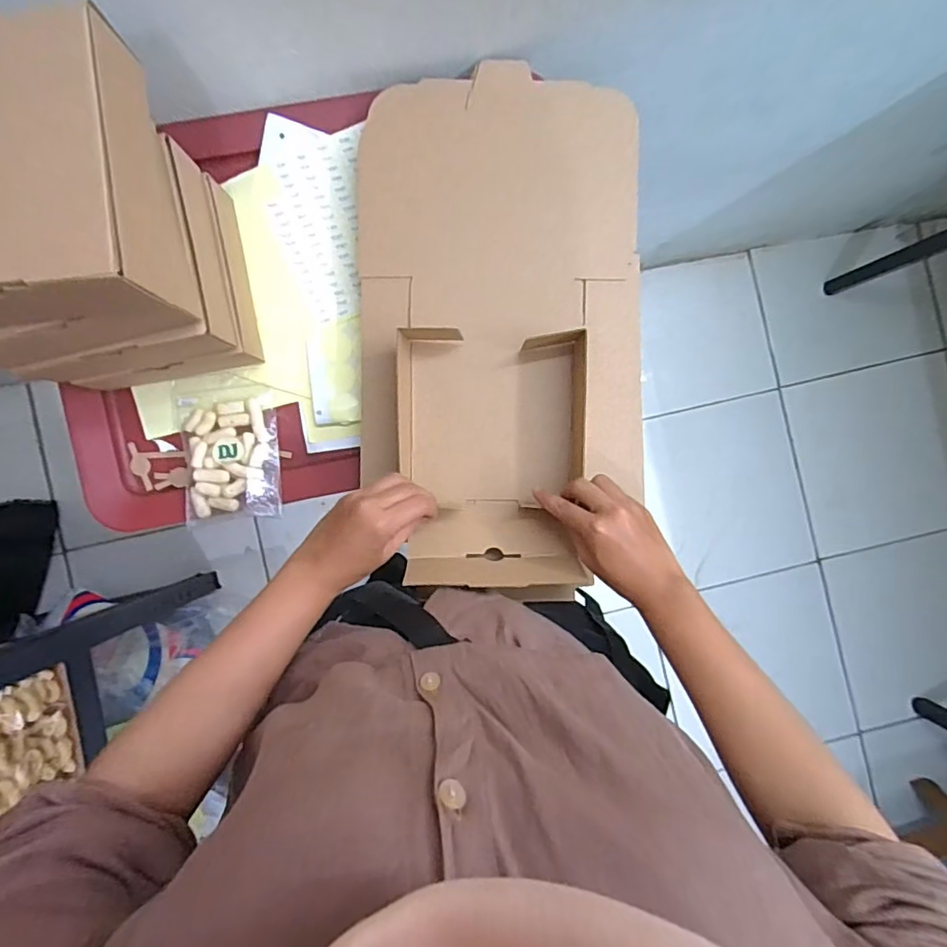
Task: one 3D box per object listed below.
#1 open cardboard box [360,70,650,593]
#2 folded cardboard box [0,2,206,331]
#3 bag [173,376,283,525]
[{"bbox_3d":[0.025,-0.132,0.497,0.256,0.067,0.460,0,88,-2],"label":"open cardboard box"},{"bbox_3d":[-0.281,-0.173,0.352,0.153,0.109,0.149,-7,89,-3],"label":"folded cardboard box"},{"bbox_3d":[-0.236,-0.026,0.524,0.090,0.023,0.136,-6,89,-3],"label":"bag"}]

